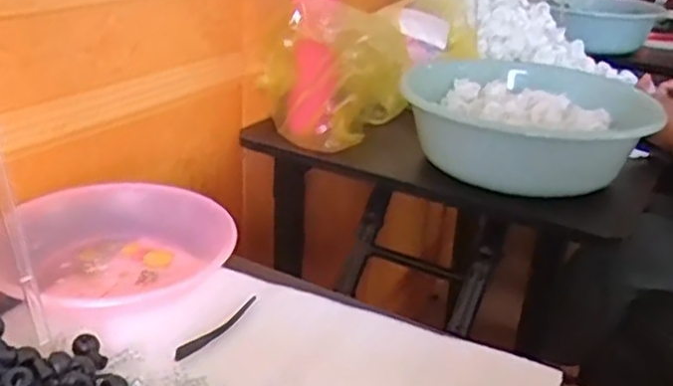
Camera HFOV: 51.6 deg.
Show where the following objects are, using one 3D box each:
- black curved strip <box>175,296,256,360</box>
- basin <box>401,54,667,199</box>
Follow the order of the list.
[{"bbox_3d":[-0.084,0.097,0.503,0.009,0.008,0.085,19,28,29],"label":"black curved strip"},{"bbox_3d":[0.224,-0.075,0.837,0.247,0.107,0.241,3,25,-2],"label":"basin"}]

